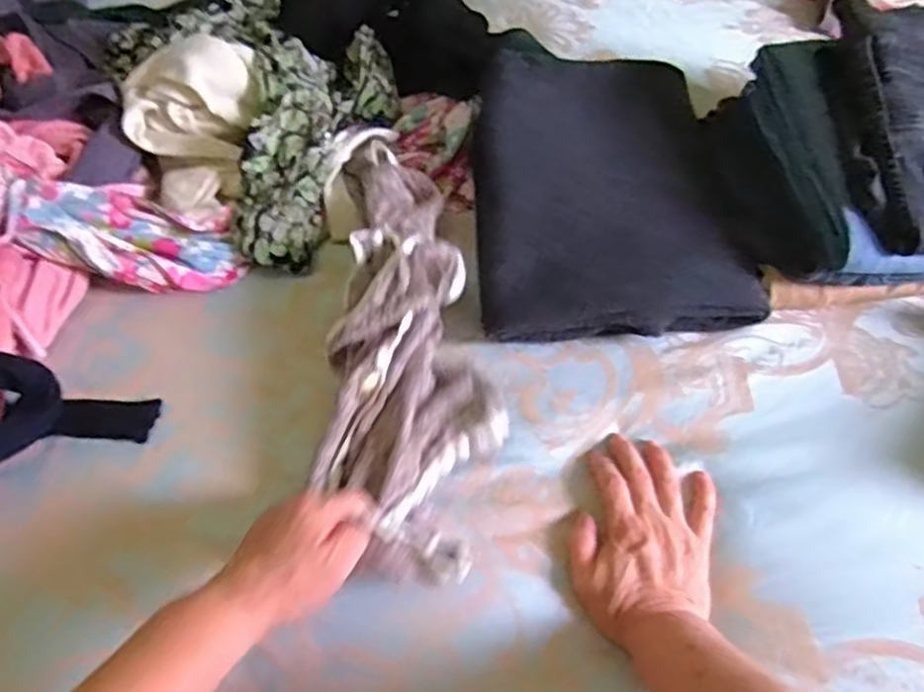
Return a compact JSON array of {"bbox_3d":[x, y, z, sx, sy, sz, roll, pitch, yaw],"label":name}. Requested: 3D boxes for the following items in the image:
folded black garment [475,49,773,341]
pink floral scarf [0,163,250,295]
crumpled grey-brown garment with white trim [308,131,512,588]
[{"bbox_3d":[0.136,-0.159,0.712,0.254,0.089,0.321,-4,56,-3],"label":"folded black garment"},{"bbox_3d":[-0.397,-0.133,0.689,0.365,0.071,0.161,18,58,-9],"label":"pink floral scarf"},{"bbox_3d":[-0.058,-0.027,0.641,0.141,0.071,0.471,-7,59,-4],"label":"crumpled grey-brown garment with white trim"}]

